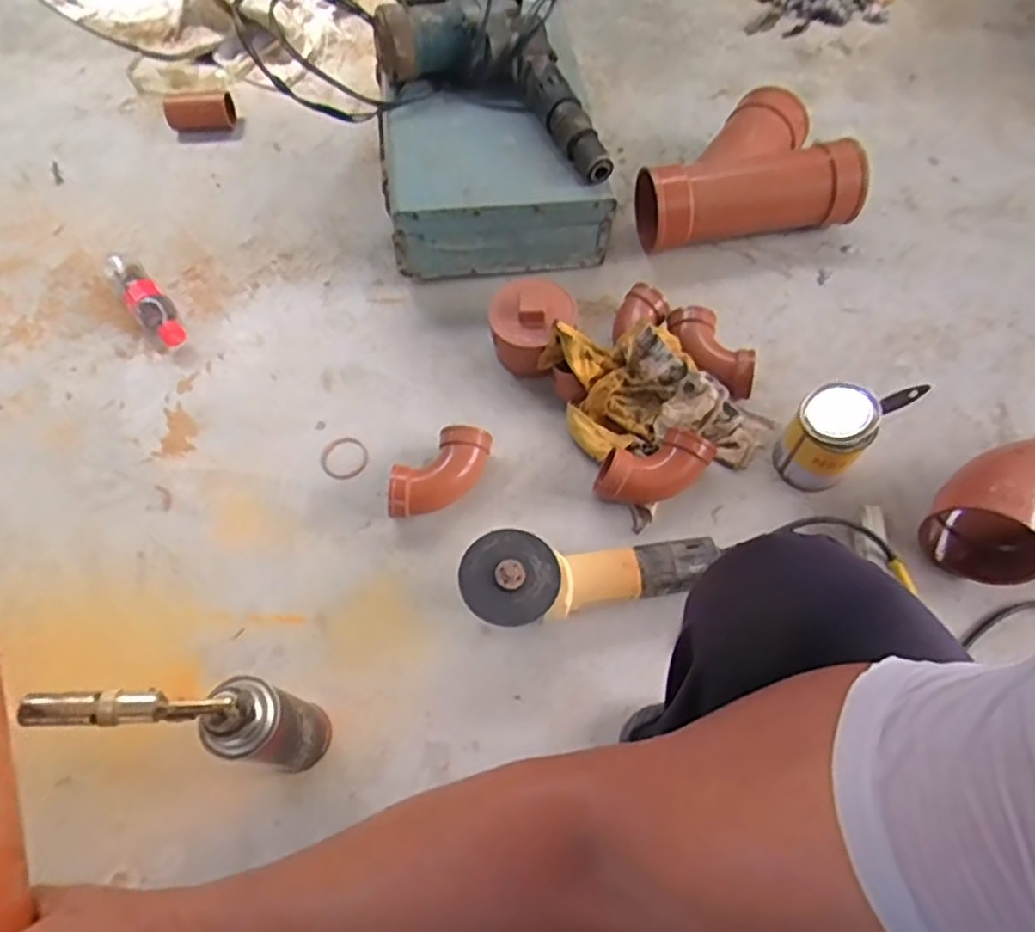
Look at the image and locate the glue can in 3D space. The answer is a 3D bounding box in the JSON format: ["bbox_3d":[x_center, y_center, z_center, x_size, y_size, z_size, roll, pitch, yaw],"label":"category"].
[{"bbox_3d":[0.348,-0.032,0.769,0.081,0.115,0.071,37,69,19],"label":"glue can"}]

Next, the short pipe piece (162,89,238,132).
[{"bbox_3d":[-0.550,-0.613,1.170,0.117,0.051,0.057,1,62,2],"label":"short pipe piece"}]

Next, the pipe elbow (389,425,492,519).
[{"bbox_3d":[-0.095,0.012,0.819,0.066,0.068,0.141,40,70,20],"label":"pipe elbow"}]

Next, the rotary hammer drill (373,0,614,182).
[{"bbox_3d":[-0.011,-0.571,0.961,0.424,0.089,0.181,30,67,16],"label":"rotary hammer drill"}]

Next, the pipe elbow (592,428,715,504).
[{"bbox_3d":[0.159,0.001,0.791,0.144,0.053,0.064,-21,62,9],"label":"pipe elbow"}]

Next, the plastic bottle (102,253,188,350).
[{"bbox_3d":[-0.528,-0.236,0.963,0.052,0.053,0.196,-36,67,-16],"label":"plastic bottle"}]

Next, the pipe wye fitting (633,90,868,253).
[{"bbox_3d":[0.322,-0.408,0.986,0.288,0.140,0.172,-11,62,-4],"label":"pipe wye fitting"}]

